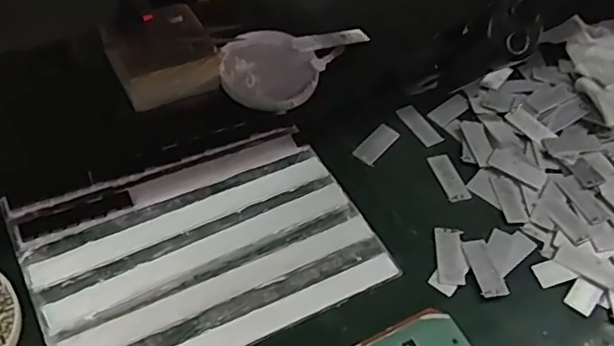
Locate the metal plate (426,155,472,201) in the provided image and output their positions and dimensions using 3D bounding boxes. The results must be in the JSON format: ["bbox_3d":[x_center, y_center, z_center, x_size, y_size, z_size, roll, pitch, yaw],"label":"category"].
[{"bbox_3d":[0.128,0.004,0.521,0.021,0.004,0.052,-15,53,-8],"label":"metal plate"}]

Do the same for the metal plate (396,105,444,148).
[{"bbox_3d":[0.109,-0.046,0.560,0.021,0.005,0.052,-23,59,-24],"label":"metal plate"}]

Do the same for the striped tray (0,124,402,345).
[{"bbox_3d":[-0.078,0.054,0.443,0.244,0.020,0.171,-20,53,-22],"label":"striped tray"}]

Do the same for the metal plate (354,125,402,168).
[{"bbox_3d":[0.065,-0.028,0.535,0.023,0.004,0.056,31,54,15],"label":"metal plate"}]

